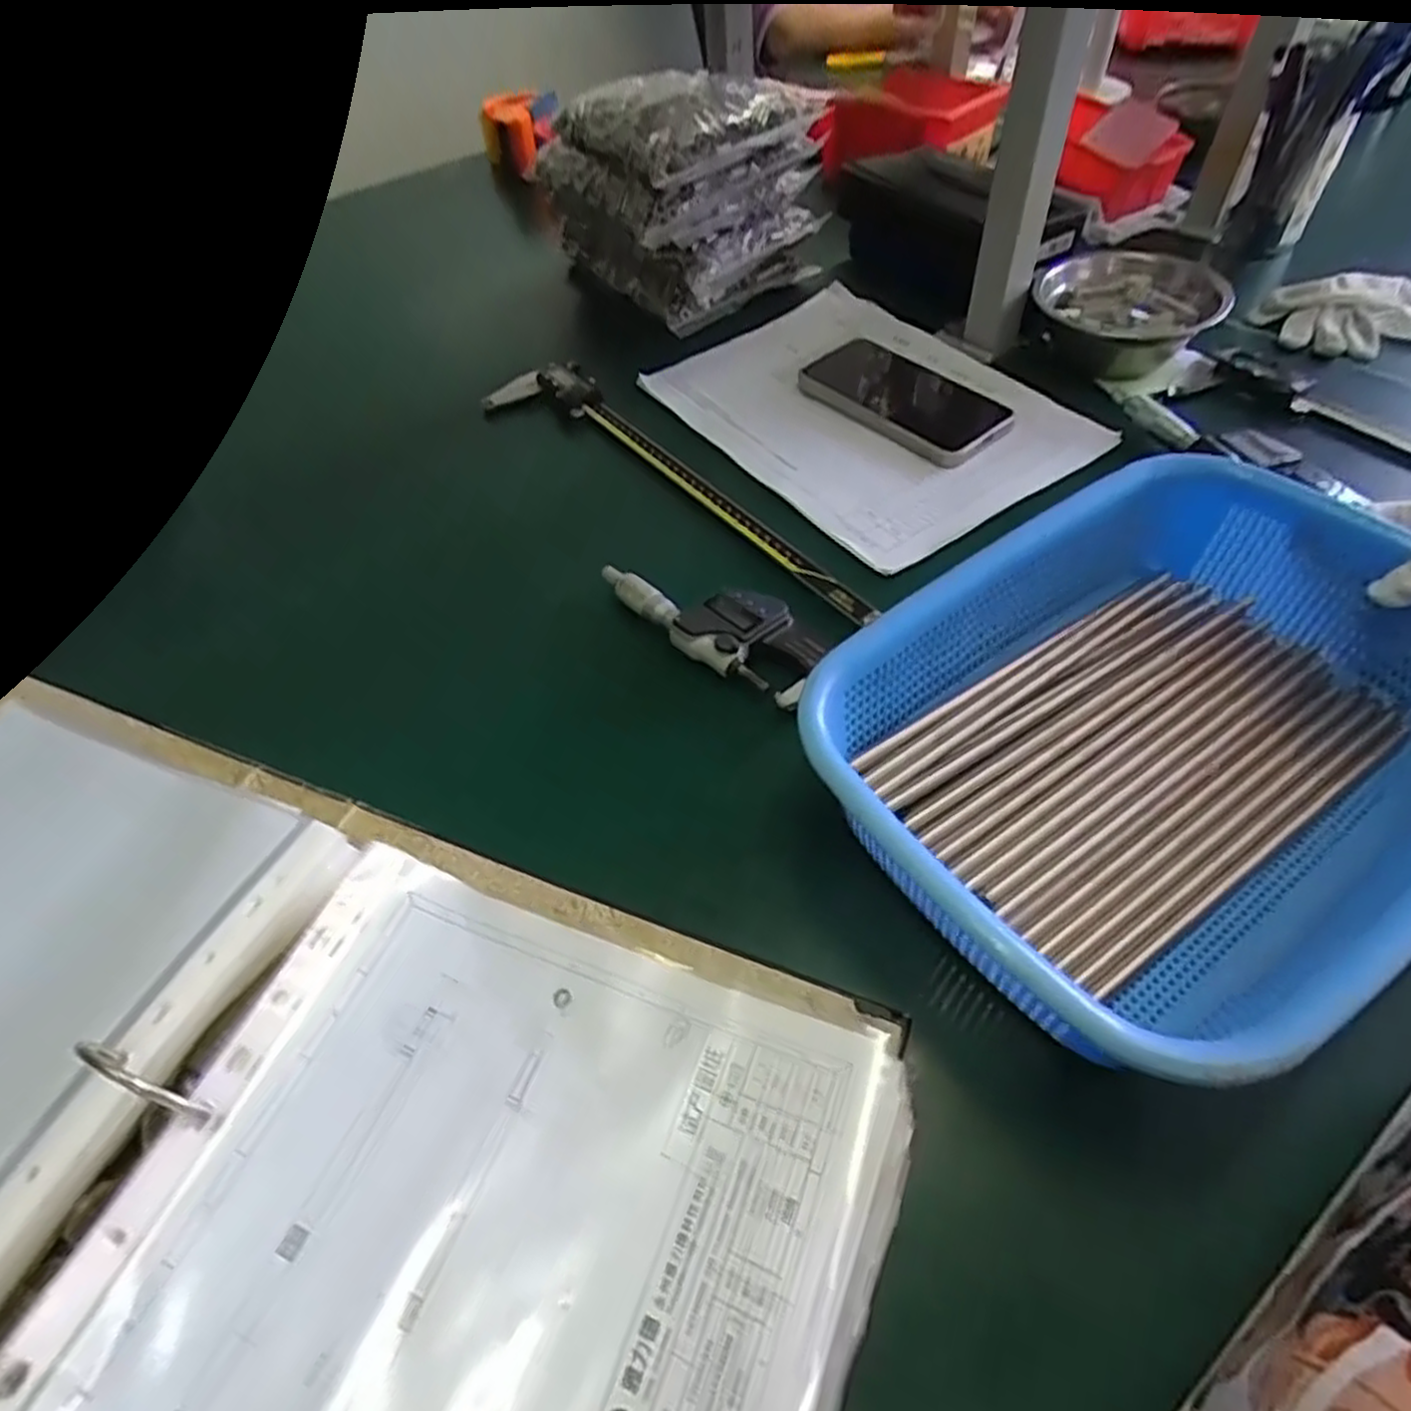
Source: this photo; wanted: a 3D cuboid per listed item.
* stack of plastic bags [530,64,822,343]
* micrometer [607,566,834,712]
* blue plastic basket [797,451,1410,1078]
[{"bbox_3d":[-0.026,-0.438,0.668,0.164,0.165,0.199,-30,54,-19],"label":"stack of plastic bags"},{"bbox_3d":[0.003,-0.050,0.446,0.148,0.025,0.052,30,60,25],"label":"micrometer"},{"bbox_3d":[0.195,0.012,0.334,0.282,0.074,0.214,-27,54,-17],"label":"blue plastic basket"}]

